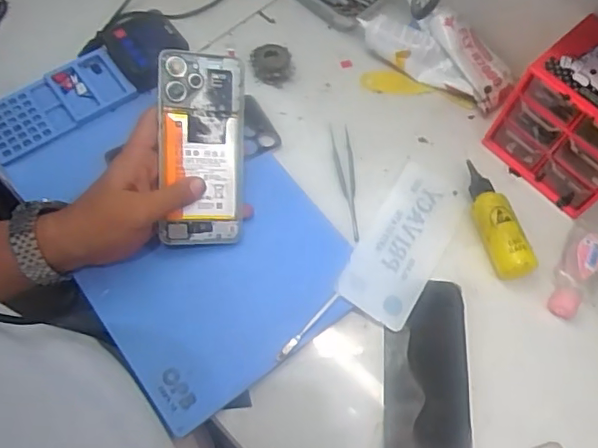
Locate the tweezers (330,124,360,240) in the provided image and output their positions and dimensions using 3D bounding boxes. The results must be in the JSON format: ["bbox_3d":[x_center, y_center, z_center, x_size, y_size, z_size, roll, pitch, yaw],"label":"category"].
[{"bbox_3d":[0.048,-0.043,0.565,0.020,0.007,0.135,-3,65,-4],"label":"tweezers"}]

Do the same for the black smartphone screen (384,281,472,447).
[{"bbox_3d":[0.110,0.127,0.483,0.072,0.005,0.157,4,64,0],"label":"black smartphone screen"}]

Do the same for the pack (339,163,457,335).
[{"bbox_3d":[0.100,0.015,0.532,0.074,0.010,0.166,28,67,11],"label":"pack"}]

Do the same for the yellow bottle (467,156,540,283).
[{"bbox_3d":[0.182,-0.006,0.532,0.033,0.034,0.121,-15,66,-9],"label":"yellow bottle"}]

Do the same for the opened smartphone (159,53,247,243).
[{"bbox_3d":[-0.087,-0.067,0.504,0.075,0.006,0.170,-1,94,-19],"label":"opened smartphone"}]

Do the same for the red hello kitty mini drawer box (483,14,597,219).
[{"bbox_3d":[0.272,-0.100,0.535,0.100,0.117,0.124,-40,72,-19],"label":"red hello kitty mini drawer box"}]

